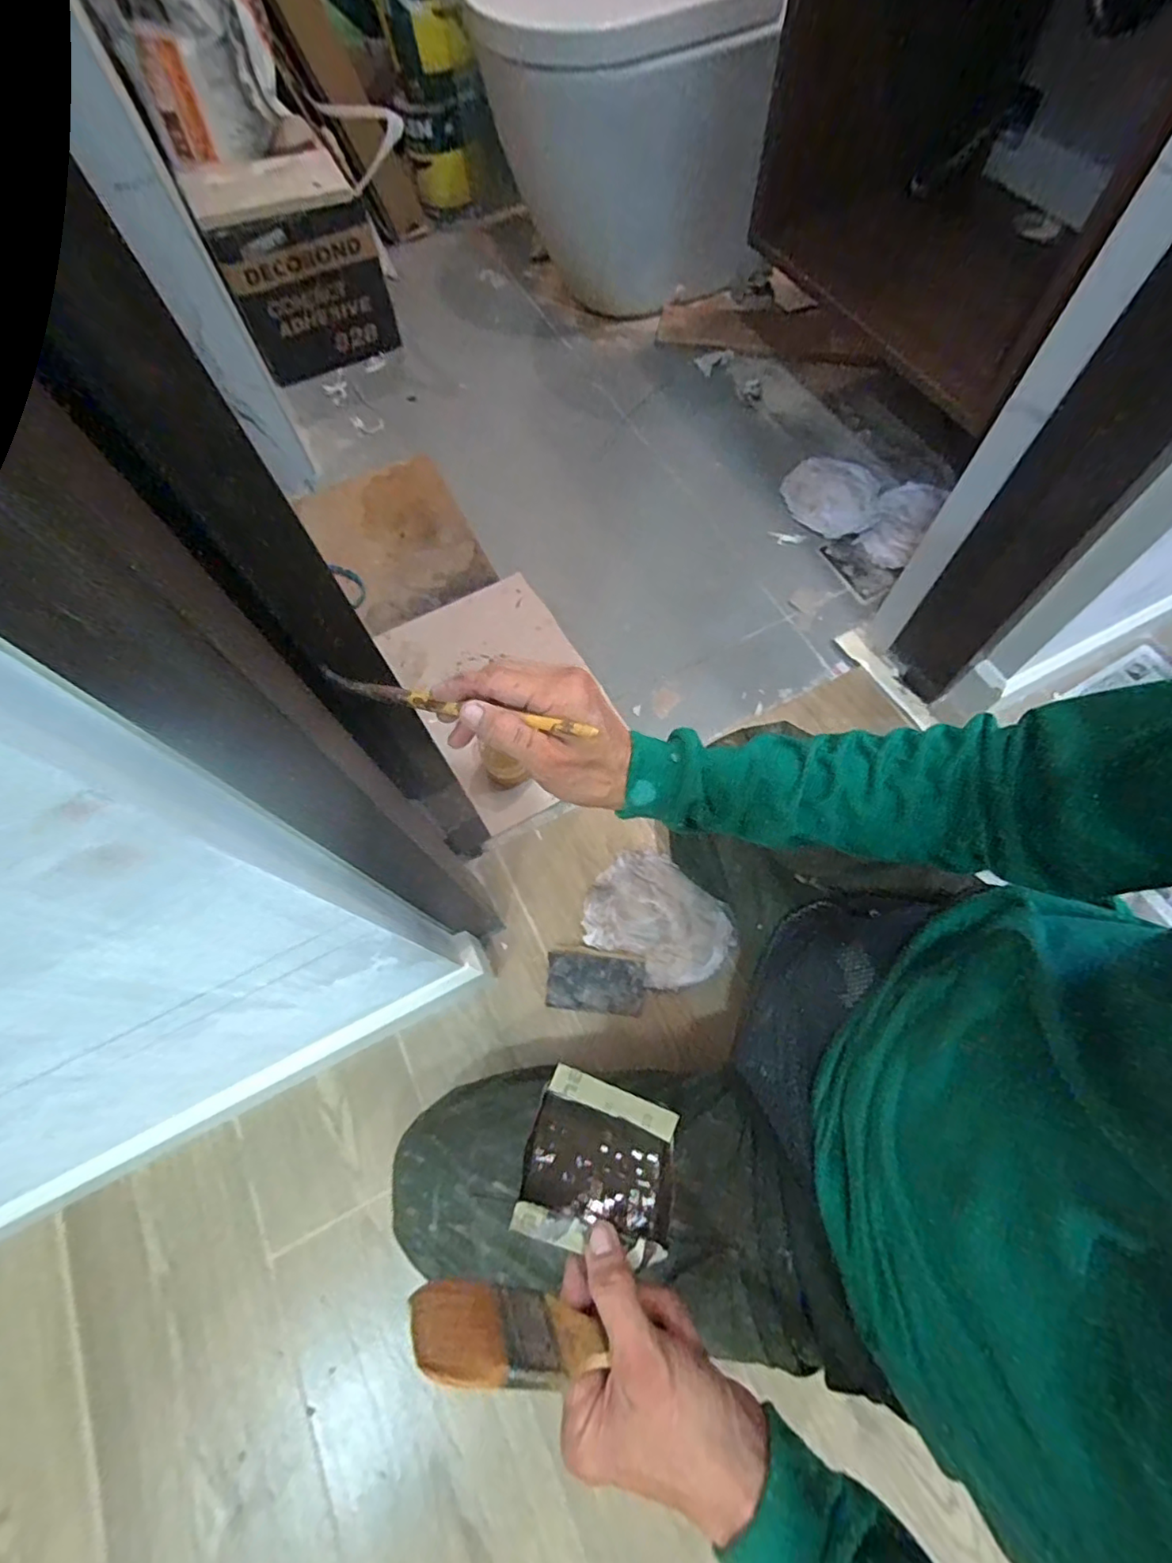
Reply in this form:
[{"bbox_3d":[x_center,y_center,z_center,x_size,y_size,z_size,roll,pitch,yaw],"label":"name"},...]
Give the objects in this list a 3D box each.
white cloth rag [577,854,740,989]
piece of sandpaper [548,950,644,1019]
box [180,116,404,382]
[{"bbox_3d":[0.091,0.174,0.759,0.178,0.026,0.138,33,72,15],"label":"white cloth rag"},{"bbox_3d":[0.012,0.247,0.739,0.119,0.019,0.066,6,68,5],"label":"piece of sandpaper"},{"bbox_3d":[-0.529,-0.959,1.118,0.270,0.258,0.179,-26,68,-8],"label":"box"}]

